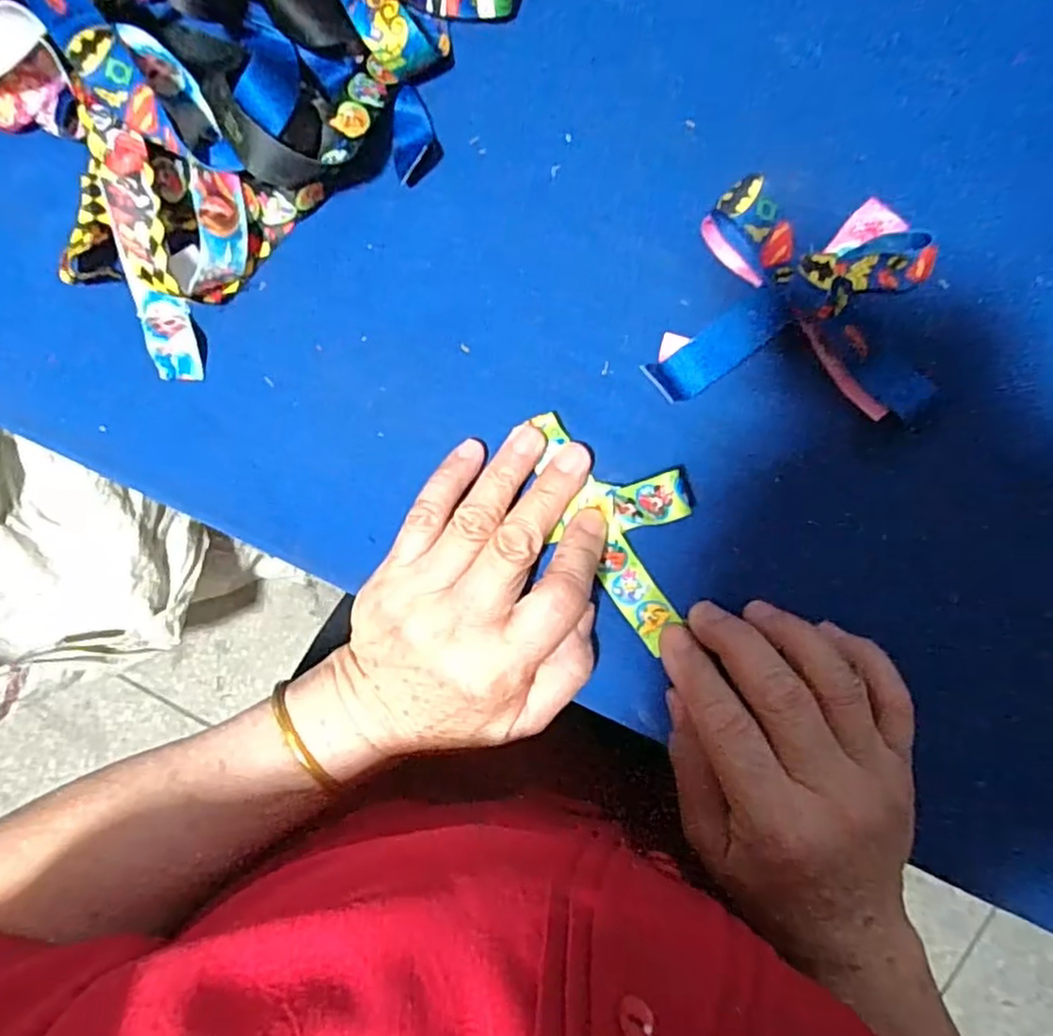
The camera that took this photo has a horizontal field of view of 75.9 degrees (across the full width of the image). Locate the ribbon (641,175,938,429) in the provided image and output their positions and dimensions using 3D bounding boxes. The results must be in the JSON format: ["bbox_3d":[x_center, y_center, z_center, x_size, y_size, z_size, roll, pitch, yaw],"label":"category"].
[{"bbox_3d":[0.116,-0.088,0.283,0.112,0.036,0.084,6,95,3],"label":"ribbon"}]

